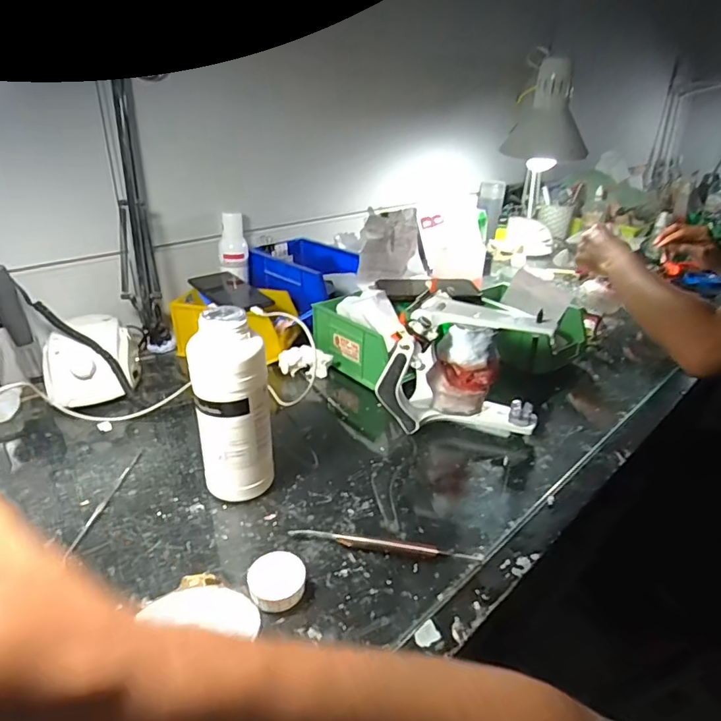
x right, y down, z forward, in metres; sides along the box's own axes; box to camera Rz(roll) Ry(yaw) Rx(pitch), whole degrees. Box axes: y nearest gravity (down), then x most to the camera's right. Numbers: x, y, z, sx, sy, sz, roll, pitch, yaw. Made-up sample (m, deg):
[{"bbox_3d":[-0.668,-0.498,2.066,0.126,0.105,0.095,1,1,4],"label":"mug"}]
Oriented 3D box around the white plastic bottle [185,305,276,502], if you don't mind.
[{"bbox_3d":[-0.120,0.049,0.477,0.055,0.191,0.061,24,35,36],"label":"white plastic bottle"}]

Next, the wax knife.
[{"bbox_3d":[0.021,0.165,0.451,0.172,0.014,0.013,6,28,8],"label":"wax knife"}]

